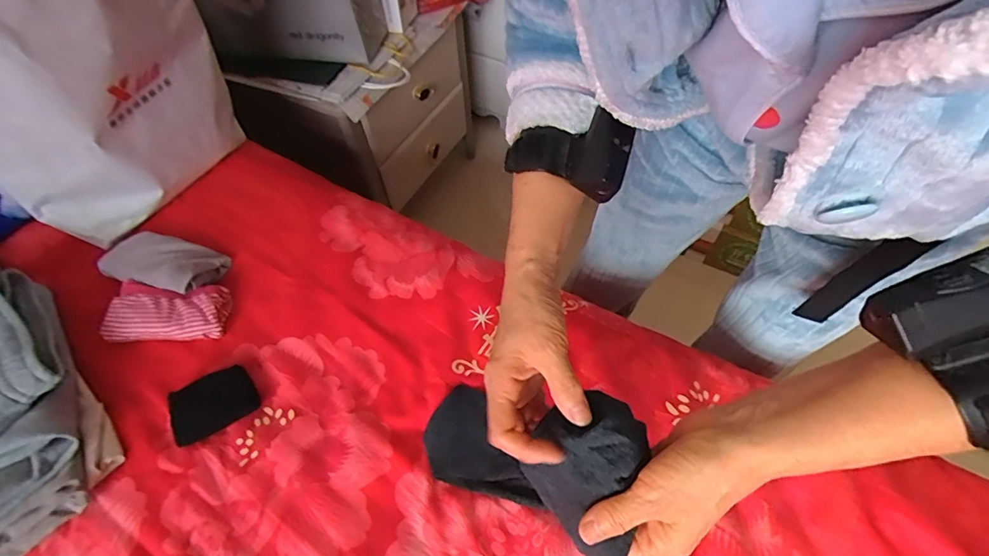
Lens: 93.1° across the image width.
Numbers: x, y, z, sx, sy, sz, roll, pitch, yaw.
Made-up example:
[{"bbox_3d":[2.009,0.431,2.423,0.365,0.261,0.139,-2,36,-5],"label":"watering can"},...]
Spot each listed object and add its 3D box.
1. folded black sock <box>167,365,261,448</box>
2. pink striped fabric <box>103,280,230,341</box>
[{"bbox_3d":[-0.310,0.135,0.512,0.082,0.024,0.060,-33,62,-19],"label":"folded black sock"},{"bbox_3d":[-0.396,0.040,0.565,0.138,0.030,0.065,-1,57,1],"label":"pink striped fabric"}]

